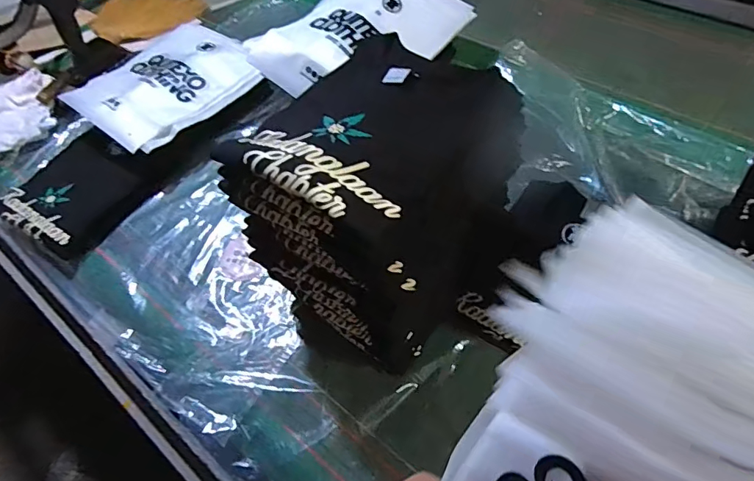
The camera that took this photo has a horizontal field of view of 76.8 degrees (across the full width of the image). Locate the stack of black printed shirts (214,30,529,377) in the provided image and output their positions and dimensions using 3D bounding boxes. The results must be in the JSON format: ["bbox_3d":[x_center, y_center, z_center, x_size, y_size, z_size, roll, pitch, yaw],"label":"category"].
[{"bbox_3d":[0.006,-0.041,0.602,0.235,0.320,0.291,30,64,24],"label":"stack of black printed shirts"}]

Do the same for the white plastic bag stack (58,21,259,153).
[{"bbox_3d":[-0.399,-0.317,0.929,0.277,0.033,0.331,31,64,25],"label":"white plastic bag stack"}]

